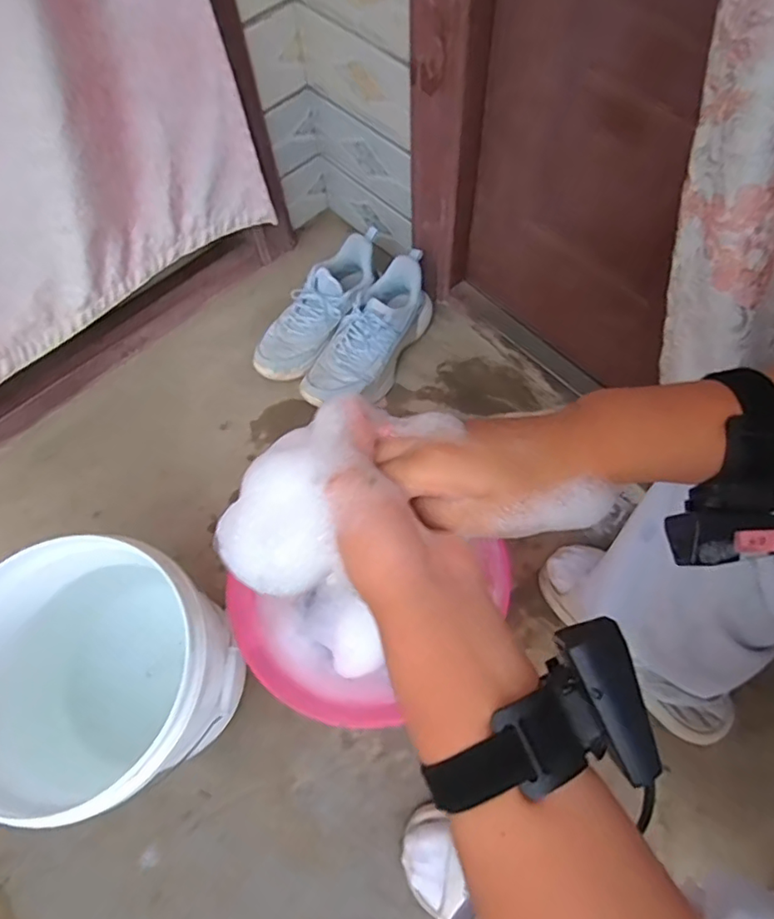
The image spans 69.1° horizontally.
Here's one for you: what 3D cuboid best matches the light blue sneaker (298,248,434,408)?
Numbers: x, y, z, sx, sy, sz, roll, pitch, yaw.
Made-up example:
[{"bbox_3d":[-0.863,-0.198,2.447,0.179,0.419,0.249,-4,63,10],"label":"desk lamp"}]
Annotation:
[{"bbox_3d":[-0.027,-0.191,0.897,0.095,0.123,0.267,33,71,16],"label":"light blue sneaker"}]

